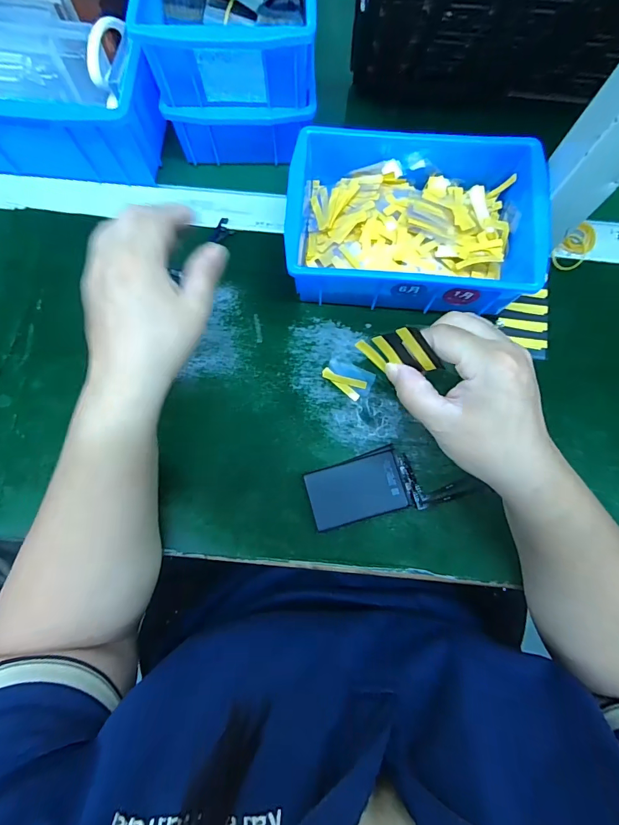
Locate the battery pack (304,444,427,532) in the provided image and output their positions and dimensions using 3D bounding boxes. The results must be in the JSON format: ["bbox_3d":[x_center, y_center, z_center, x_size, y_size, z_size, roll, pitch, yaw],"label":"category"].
[{"bbox_3d":[0.045,0.061,0.328,0.090,0.011,0.052,-14,78,-4],"label":"battery pack"}]

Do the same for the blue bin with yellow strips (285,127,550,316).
[{"bbox_3d":[0.085,-0.168,0.347,0.202,0.070,0.159,3,77,0],"label":"blue bin with yellow strips"}]

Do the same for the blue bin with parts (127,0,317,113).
[{"bbox_3d":[-0.058,-0.354,0.320,0.138,0.075,0.193,2,79,0],"label":"blue bin with parts"}]

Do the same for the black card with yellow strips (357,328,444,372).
[{"bbox_3d":[0.056,-0.036,0.252,0.038,0.042,0.004,44,55,-31],"label":"black card with yellow strips"}]

